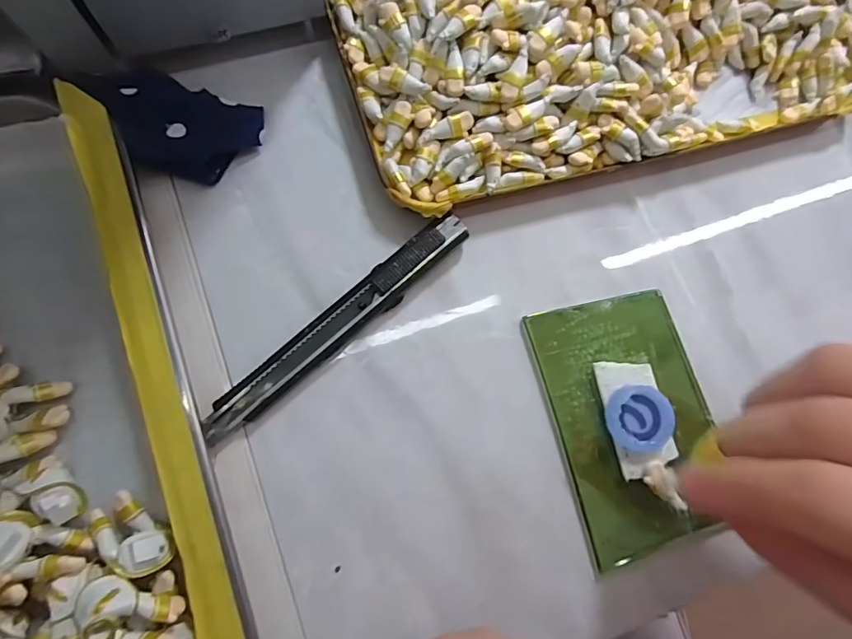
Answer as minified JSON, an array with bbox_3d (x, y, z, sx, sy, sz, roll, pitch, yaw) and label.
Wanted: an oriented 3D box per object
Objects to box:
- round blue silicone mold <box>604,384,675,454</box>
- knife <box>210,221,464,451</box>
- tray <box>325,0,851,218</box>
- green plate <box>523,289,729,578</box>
[{"bbox_3d":[0.087,0.041,0.191,0.027,0.007,0.026,1,80,-5],"label":"round blue silicone mold"},{"bbox_3d":[-0.035,0.001,0.189,0.129,0.005,0.017,-39,97,-9],"label":"knife"},{"bbox_3d":[0.075,-0.167,0.216,0.242,0.039,0.196,-16,82,-8],"label":"tray"},{"bbox_3d":[0.087,0.042,0.193,0.065,0.005,0.104,-13,81,-8],"label":"green plate"}]

